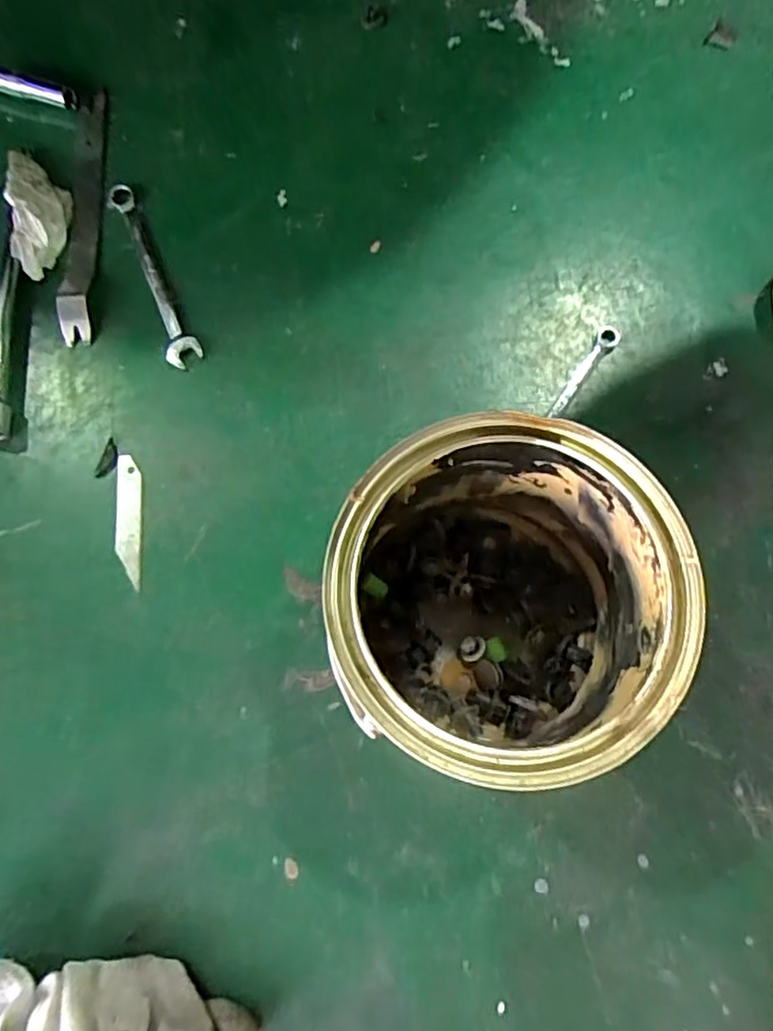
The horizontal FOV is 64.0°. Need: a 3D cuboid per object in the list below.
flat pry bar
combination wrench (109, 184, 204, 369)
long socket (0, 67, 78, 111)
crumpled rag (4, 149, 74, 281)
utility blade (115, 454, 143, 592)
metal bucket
[{"bbox_3d":[-0.237,-0.235,0.480,0.027,0.011,0.217,-3,76,0],"label":"flat pry bar"},{"bbox_3d":[-0.177,-0.185,0.470,0.024,0.009,0.161,-22,77,-4],"label":"combination wrench"},{"bbox_3d":[-0.292,-0.345,0.498,0.084,0.018,0.015,15,77,5],"label":"long socket"},{"bbox_3d":[-0.266,-0.229,0.471,0.040,0.028,0.096,-4,76,0],"label":"crumpled rag"},{"bbox_3d":[-0.180,0.003,0.430,0.019,0.004,0.093,-6,76,0],"label":"utility blade"},{"bbox_3d":[0.055,0.049,0.336,0.156,0.151,0.153,0,76,1],"label":"metal bucket"}]

